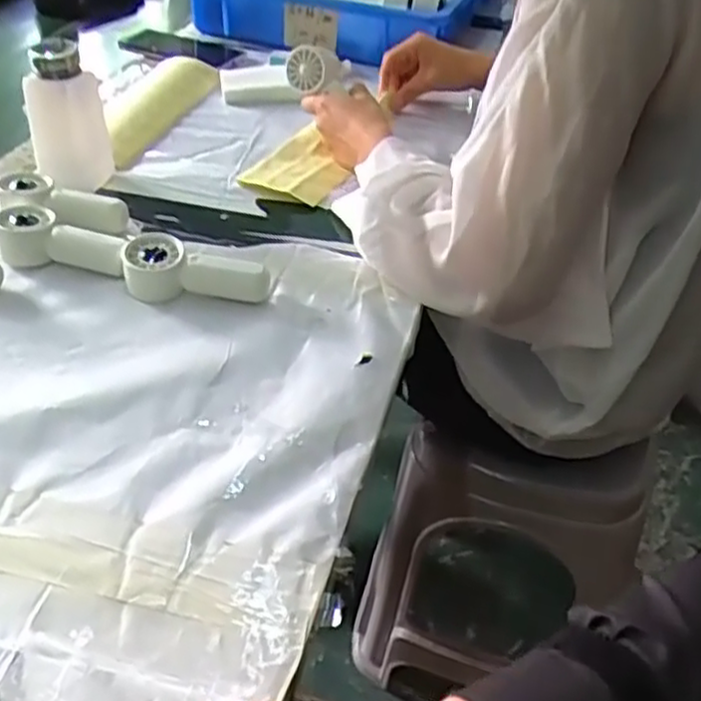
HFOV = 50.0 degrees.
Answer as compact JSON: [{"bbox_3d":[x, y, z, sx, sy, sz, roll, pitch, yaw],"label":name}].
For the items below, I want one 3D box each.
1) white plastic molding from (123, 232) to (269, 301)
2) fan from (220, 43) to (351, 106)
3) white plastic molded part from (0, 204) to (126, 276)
[{"bbox_3d":[-0.119,-0.063,0.586,0.112,0.033,0.045,3,40,-2],"label":"white plastic molding"},{"bbox_3d":[-0.078,-0.301,0.831,0.061,0.048,0.195,-25,23,-31],"label":"fan"},{"bbox_3d":[-0.225,-0.087,0.597,0.106,0.031,0.047,7,40,3],"label":"white plastic molded part"}]

